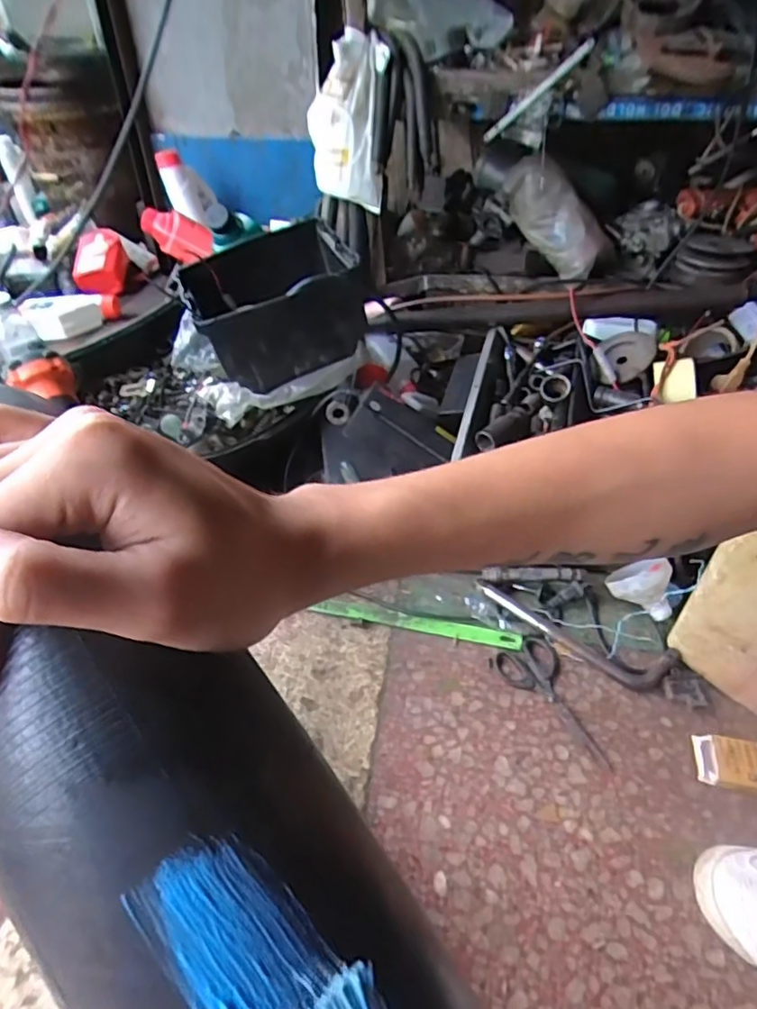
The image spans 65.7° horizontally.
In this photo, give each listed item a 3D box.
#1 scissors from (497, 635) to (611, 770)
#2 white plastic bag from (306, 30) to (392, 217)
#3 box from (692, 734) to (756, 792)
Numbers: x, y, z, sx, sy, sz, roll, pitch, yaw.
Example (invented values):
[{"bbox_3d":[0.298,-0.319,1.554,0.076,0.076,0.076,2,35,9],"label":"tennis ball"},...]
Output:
[{"bbox_3d":[0.194,0.206,0.625,0.070,0.004,0.147,-23,48,-21],"label":"scissors"},{"bbox_3d":[-0.048,-0.569,0.884,0.122,0.208,0.122,-6,44,-5],"label":"white plastic bag"},{"bbox_3d":[0.342,0.250,0.569,0.059,0.017,0.048,6,44,8],"label":"box"}]

